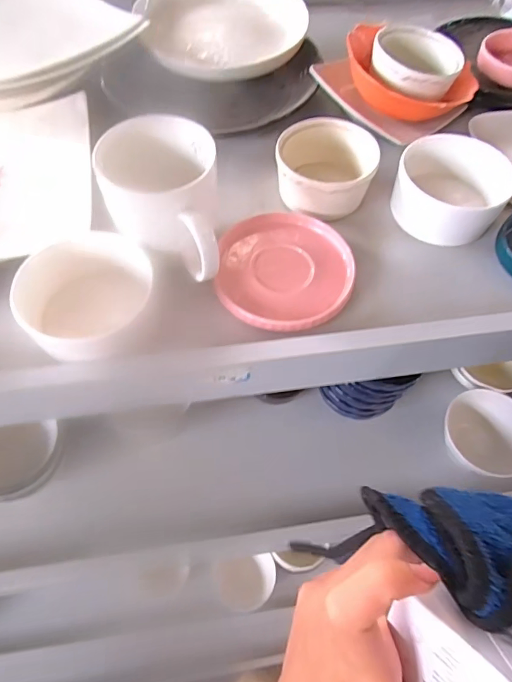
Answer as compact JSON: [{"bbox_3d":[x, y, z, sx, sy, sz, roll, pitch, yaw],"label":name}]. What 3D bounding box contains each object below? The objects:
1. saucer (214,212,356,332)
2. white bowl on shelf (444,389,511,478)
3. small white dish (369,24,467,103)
[{"bbox_3d":[0.025,-0.062,0.401,0.113,0.018,0.116,1,59,-1],"label":"saucer"},{"bbox_3d":[0.299,0.126,0.600,0.120,0.060,0.104,36,64,18],"label":"white bowl on shelf"},{"bbox_3d":[0.165,-0.291,0.489,0.091,0.032,0.086,1,59,-1],"label":"small white dish"}]

